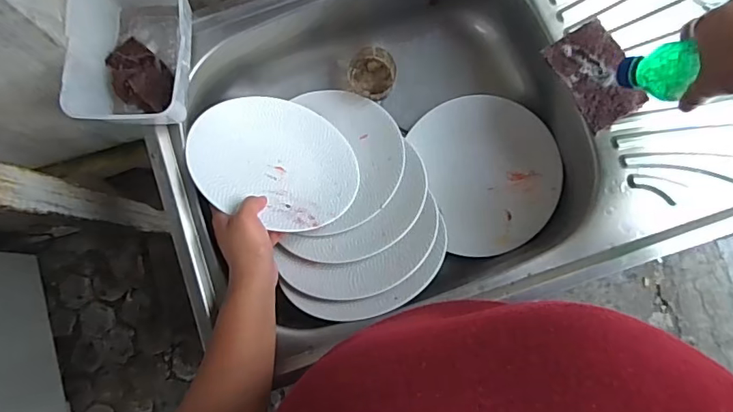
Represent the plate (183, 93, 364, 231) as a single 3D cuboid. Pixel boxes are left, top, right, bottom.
[{"bbox_3d":[-0.107,-0.056,0.602,0.195,0.015,0.184,12,53,-16],"label":"plate"}]

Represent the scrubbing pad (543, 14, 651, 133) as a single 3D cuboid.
[{"bbox_3d":[0.247,-0.141,0.535,0.066,0.016,0.109,-28,82,-2],"label":"scrubbing pad"}]

